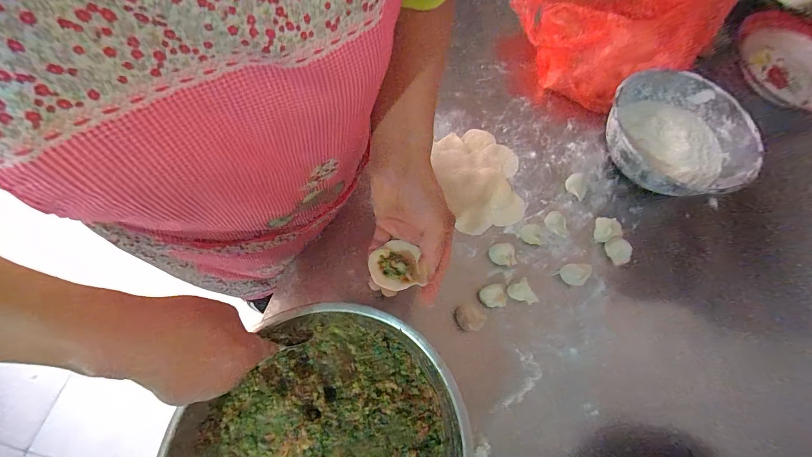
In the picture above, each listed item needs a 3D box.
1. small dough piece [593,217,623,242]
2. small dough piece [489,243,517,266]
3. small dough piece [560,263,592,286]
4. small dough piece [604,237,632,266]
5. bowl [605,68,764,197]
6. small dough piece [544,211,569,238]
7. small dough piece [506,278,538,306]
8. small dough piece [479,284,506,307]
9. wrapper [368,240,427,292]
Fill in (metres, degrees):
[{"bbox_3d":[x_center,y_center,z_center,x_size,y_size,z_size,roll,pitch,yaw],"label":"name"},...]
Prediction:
[{"bbox_3d":[0.306,0.000,0.525,0.028,0.029,0.036,-4,71,-5],"label":"small dough piece"},{"bbox_3d":[0.145,0.039,0.518,0.037,0.017,0.034,1,71,-3],"label":"small dough piece"},{"bbox_3d":[0.249,0.067,0.502,0.039,0.036,0.031,-8,72,-6],"label":"small dough piece"},{"bbox_3d":[0.322,0.033,0.518,0.028,0.022,0.039,-16,73,-8],"label":"small dough piece"},{"bbox_3d":[0.426,-0.151,0.556,0.214,0.076,0.218,1,71,-3],"label":"bowl"},{"bbox_3d":[0.236,-0.006,0.537,0.030,0.015,0.043,-27,75,-12],"label":"small dough piece"},{"bbox_3d":[0.163,0.091,0.483,0.030,0.026,0.035,-17,73,-9],"label":"small dough piece"},{"bbox_3d":[0.121,0.095,0.482,0.031,0.018,0.031,1,71,-3],"label":"small dough piece"},{"bbox_3d":[-0.012,0.038,0.354,0.050,0.015,0.050,0,74,1],"label":"wrapper"}]

